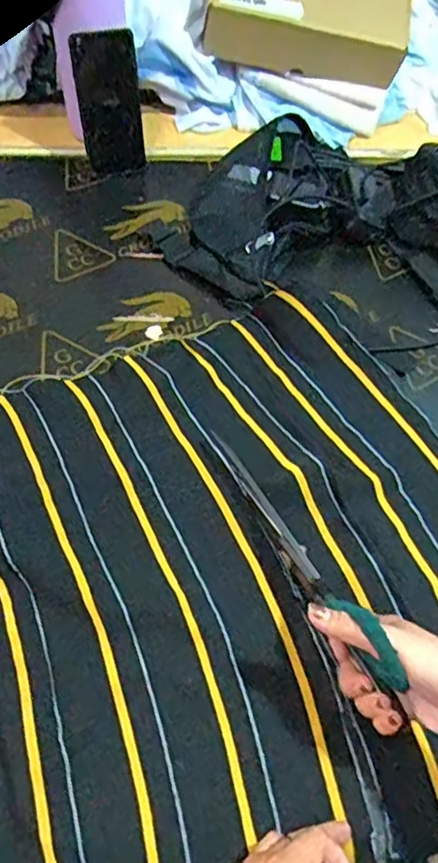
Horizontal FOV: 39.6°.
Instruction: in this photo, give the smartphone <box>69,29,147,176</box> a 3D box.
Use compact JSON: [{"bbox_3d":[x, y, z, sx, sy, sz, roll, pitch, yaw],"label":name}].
[{"bbox_3d":[-0.139,-0.419,0.778,0.077,0.161,0.007,-10,44,-6],"label":"smartphone"}]

